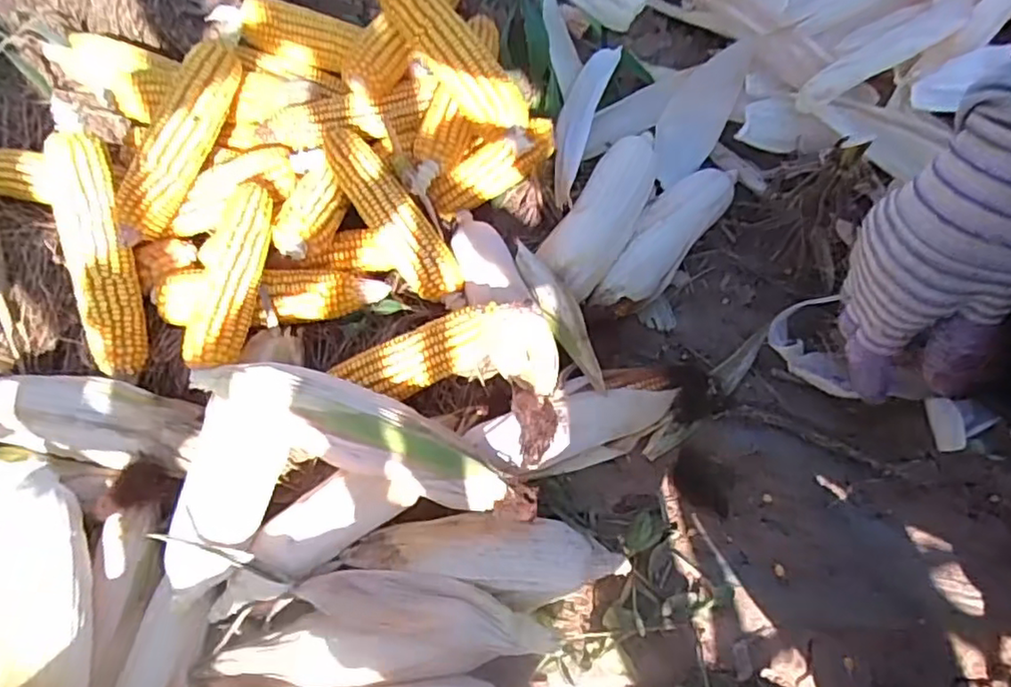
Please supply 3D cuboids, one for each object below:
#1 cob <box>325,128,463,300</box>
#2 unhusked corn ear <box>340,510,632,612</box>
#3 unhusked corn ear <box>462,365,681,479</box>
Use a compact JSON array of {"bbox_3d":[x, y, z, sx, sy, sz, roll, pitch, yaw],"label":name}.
[{"bbox_3d":[-0.103,-0.117,0.590,0.049,0.039,0.178,-36,91,-15],"label":"cob"},{"bbox_3d":[-0.010,0.180,0.541,0.227,0.045,0.071,4,67,0],"label":"unhusked corn ear"},{"bbox_3d":[0.066,0.071,0.572,0.196,0.062,0.069,-17,69,-9],"label":"unhusked corn ear"}]

